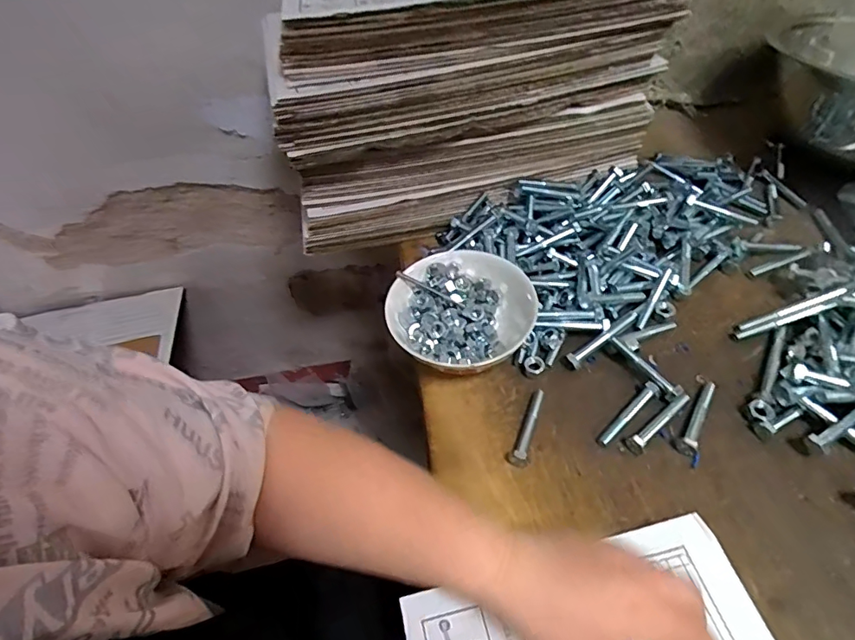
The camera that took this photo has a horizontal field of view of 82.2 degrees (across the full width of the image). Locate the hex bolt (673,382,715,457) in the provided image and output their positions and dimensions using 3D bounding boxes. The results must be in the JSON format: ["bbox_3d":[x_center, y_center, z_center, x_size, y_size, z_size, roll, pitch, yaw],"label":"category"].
[{"bbox_3d":[0.223,0.079,0.400,0.015,0.010,0.074,27,59,27],"label":"hex bolt"}]

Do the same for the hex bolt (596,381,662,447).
[{"bbox_3d":[0.168,0.079,0.406,0.071,0.016,0.013,-38,55,-22],"label":"hex bolt"}]

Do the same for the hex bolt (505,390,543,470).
[{"bbox_3d":[0.084,0.088,0.408,0.016,0.012,0.071,14,53,18],"label":"hex bolt"}]

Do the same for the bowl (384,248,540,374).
[{"bbox_3d":[0.030,-0.002,0.456,0.127,0.056,0.129,-4,50,5],"label":"bowl"}]

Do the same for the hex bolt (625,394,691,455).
[{"bbox_3d":[0.189,0.081,0.398,0.069,0.013,0.014,-34,54,-19],"label":"hex bolt"}]

